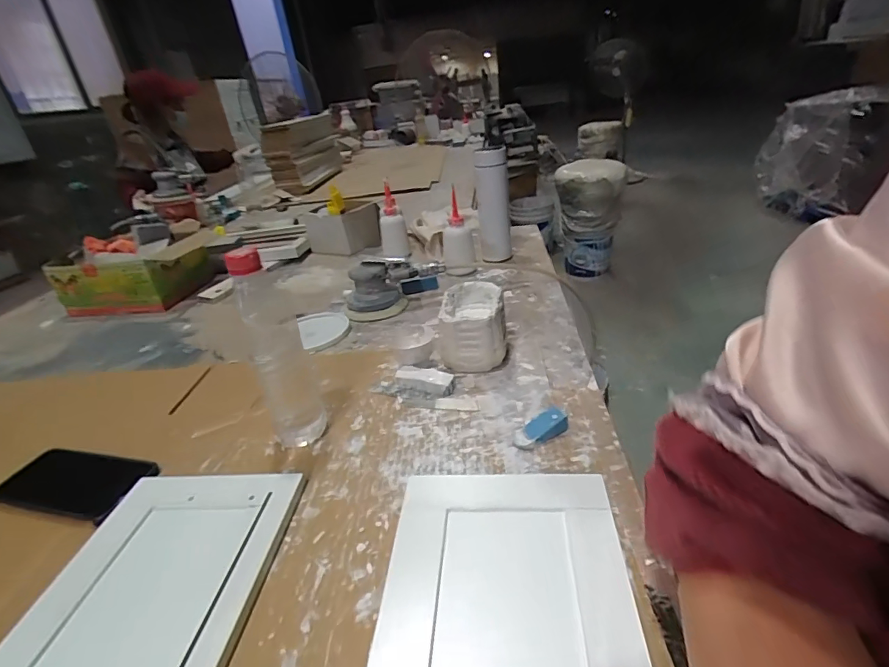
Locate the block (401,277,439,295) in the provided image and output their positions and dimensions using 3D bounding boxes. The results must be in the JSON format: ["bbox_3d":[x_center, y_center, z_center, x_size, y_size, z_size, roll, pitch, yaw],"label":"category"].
[{"bbox_3d":[-0.045,-0.091,0.874,0.072,0.025,0.022,-13,29,-10],"label":"block"}]

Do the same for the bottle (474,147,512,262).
[{"bbox_3d":[0.099,-0.254,0.919,0.062,0.219,0.073,-1,29,12],"label":"bottle"}]

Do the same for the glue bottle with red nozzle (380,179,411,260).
[{"bbox_3d":[-0.118,-0.258,1.047,0.059,0.155,0.061,-7,28,1],"label":"glue bottle with red nozzle"}]

